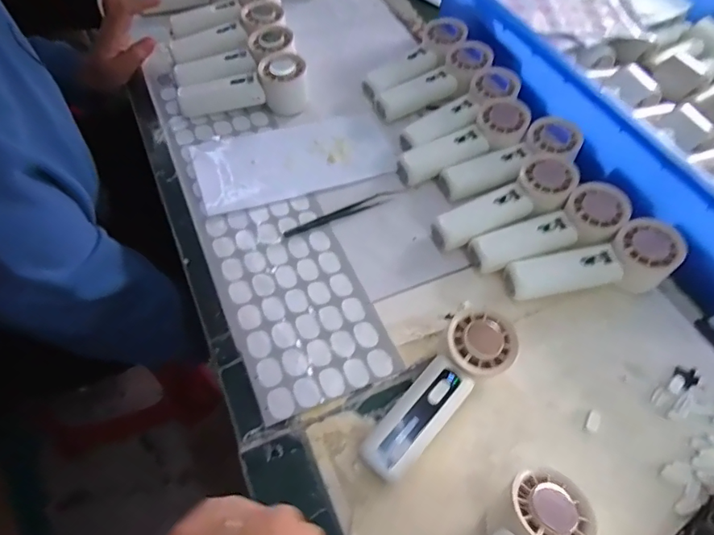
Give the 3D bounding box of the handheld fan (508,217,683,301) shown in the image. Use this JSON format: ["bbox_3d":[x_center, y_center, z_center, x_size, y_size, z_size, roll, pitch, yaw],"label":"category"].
[{"bbox_3d":[0.223,0.003,0.436,0.155,0.045,0.054,-14,58,-10],"label":"handheld fan"}]

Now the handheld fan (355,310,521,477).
[{"bbox_3d":[0.067,0.103,0.372,0.051,0.055,0.151,36,63,21],"label":"handheld fan"}]

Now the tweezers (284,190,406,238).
[{"bbox_3d":[-0.012,-0.060,0.491,0.136,0.005,0.015,-26,60,-17],"label":"tweezers"}]

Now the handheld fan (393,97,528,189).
[{"bbox_3d":[0.125,-0.136,0.523,0.159,0.041,0.061,-30,62,-19],"label":"handheld fan"}]

